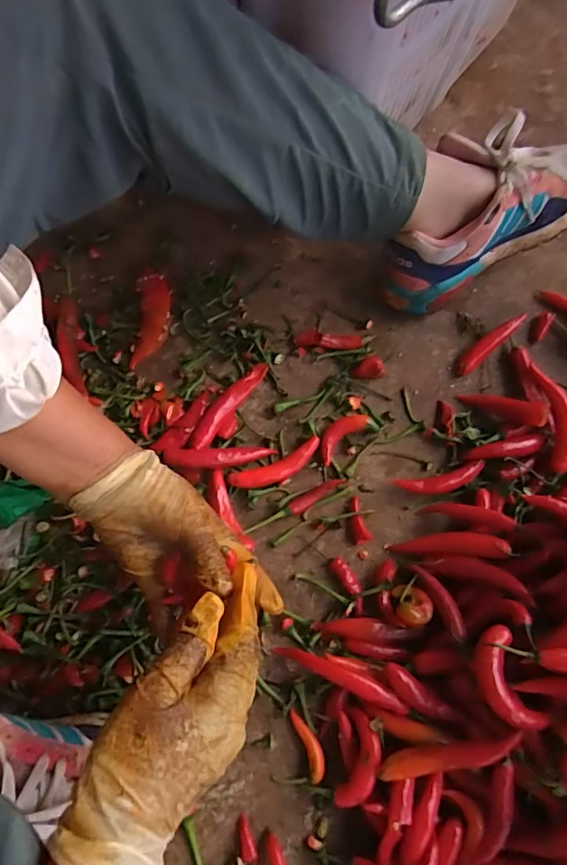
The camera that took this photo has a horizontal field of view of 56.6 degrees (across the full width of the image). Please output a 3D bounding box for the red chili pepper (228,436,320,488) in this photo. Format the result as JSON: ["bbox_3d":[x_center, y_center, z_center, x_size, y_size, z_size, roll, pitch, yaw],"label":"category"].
[{"bbox_3d":[-0.006,0.034,0.499,0.092,0.011,0.024,-25,74,-8],"label":"red chili pepper"}]

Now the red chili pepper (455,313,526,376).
[{"bbox_3d":[0.211,-0.093,0.541,0.088,0.022,0.019,-40,76,-12],"label":"red chili pepper"}]

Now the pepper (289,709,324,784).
[{"bbox_3d":[0.021,0.259,0.439,0.017,0.007,0.054,-23,61,-7],"label":"pepper"}]

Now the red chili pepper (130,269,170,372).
[{"bbox_3d":[-0.138,-0.119,0.549,0.037,0.016,0.103,1,72,0],"label":"red chili pepper"}]

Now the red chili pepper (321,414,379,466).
[{"bbox_3d":[0.059,0.001,0.510,0.064,0.012,0.029,-34,75,-10],"label":"red chili pepper"}]

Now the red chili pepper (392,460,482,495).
[{"bbox_3d":[0.151,0.047,0.502,0.085,0.014,0.023,-12,72,-4],"label":"red chili pepper"}]

